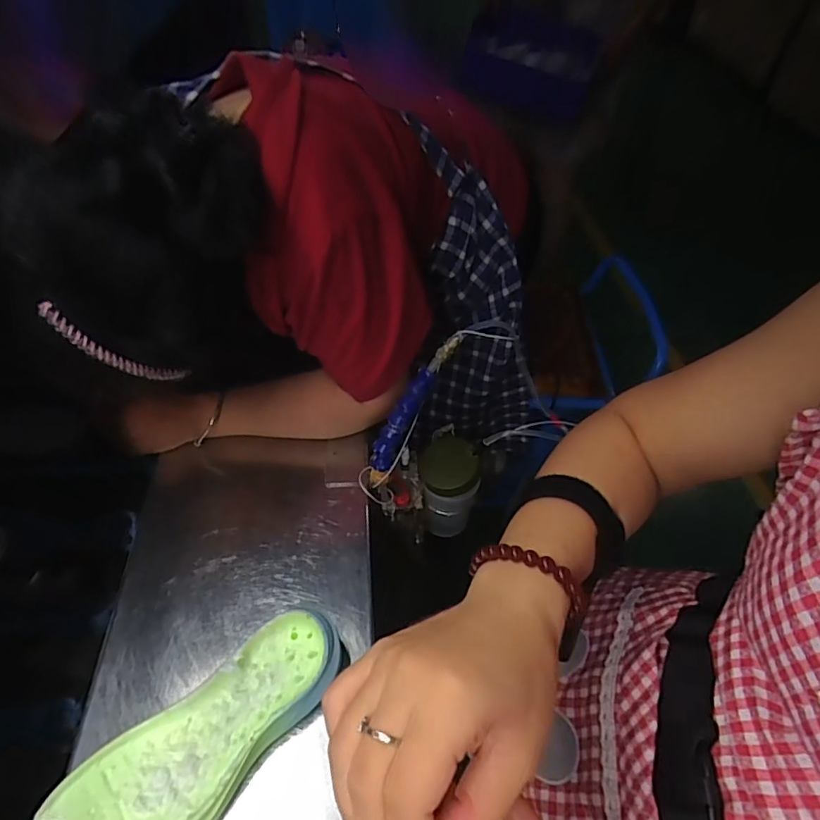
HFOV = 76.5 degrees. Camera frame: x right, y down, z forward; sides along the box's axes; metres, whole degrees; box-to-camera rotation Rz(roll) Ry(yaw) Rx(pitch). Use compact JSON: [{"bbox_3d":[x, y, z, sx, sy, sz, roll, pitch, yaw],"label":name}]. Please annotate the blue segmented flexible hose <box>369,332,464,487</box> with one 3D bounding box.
[{"bbox_3d":[-0.003,0.005,0.547,0.029,0.195,0.019,2,35,-46],"label":"blue segmented flexible hose"}]

